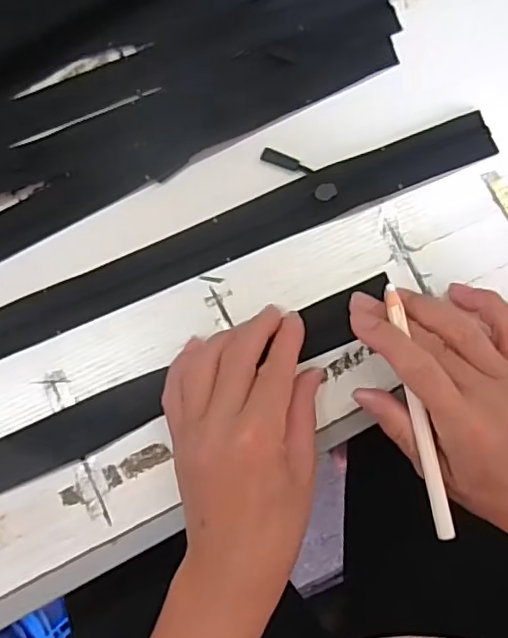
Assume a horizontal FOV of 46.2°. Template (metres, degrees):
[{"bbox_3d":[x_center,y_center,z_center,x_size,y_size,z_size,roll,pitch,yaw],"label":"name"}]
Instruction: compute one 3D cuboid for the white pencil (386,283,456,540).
[{"bbox_3d":[0.089,0.049,0.322,0.010,0.005,0.139,-11,86,2],"label":"white pencil"}]

